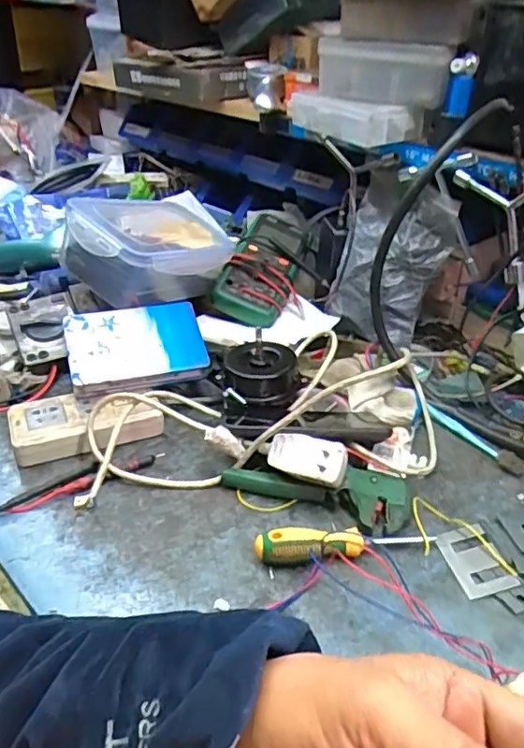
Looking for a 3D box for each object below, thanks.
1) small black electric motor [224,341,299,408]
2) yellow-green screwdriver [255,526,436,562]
[{"bbox_3d":[0.000,-0.001,0.659,0.078,0.044,0.082,1,33,-2],"label":"small black electric motor"},{"bbox_3d":[0.072,0.143,0.498,0.151,0.029,0.025,-2,33,-5],"label":"yellow-green screwdriver"}]

